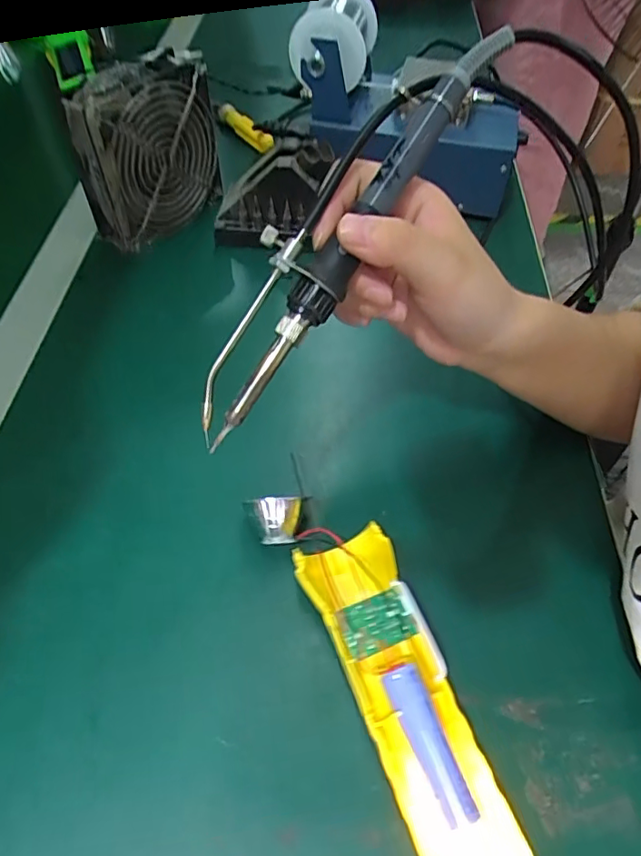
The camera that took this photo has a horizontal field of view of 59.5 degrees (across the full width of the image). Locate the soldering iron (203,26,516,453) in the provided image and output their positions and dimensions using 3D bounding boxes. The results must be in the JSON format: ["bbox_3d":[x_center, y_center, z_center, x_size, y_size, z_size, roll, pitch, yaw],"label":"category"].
[{"bbox_3d":[0.006,-0.085,0.236,0.032,0.020,0.204,36,91,22],"label":"soldering iron"}]

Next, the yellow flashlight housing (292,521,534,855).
[{"bbox_3d":[0.040,0.125,0.272,0.050,0.034,0.161,-19,56,-15],"label":"yellow flashlight housing"}]

